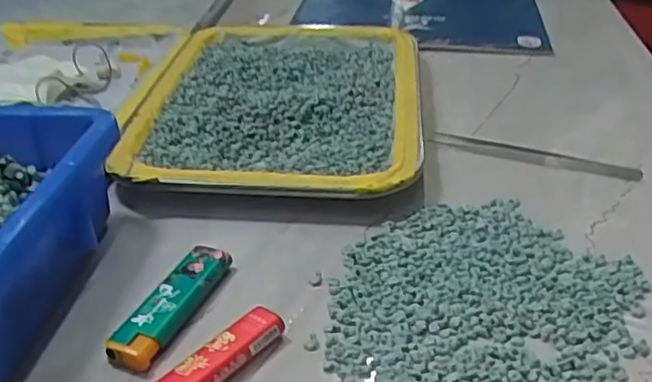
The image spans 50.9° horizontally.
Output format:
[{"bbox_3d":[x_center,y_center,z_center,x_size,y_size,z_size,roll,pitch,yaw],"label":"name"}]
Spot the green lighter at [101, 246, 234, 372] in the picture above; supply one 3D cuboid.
[{"bbox_3d":[-0.073,0.054,0.327,0.022,0.013,0.077,12,34,21],"label":"green lighter"}]

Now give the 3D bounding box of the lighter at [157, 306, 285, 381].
[{"bbox_3d":[-0.051,0.076,0.291,0.019,0.011,0.078,23,39,34],"label":"lighter"}]

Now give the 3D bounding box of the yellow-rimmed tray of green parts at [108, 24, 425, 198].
[{"bbox_3d":[-0.029,-0.070,0.509,0.191,0.024,0.281,2,31,5],"label":"yellow-rimmed tray of green parts"}]

